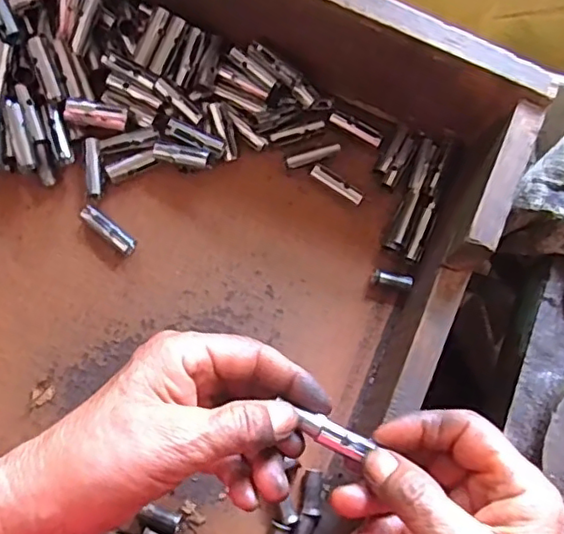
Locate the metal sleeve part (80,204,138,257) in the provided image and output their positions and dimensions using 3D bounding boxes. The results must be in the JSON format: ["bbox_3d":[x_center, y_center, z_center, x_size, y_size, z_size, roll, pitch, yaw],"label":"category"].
[{"bbox_3d":[-0.106,-0.023,0.369,0.037,0.011,0.011,38,79,8],"label":"metal sleeve part"}]

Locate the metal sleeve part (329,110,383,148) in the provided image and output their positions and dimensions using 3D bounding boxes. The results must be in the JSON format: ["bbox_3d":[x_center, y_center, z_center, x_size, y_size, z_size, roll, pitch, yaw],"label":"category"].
[{"bbox_3d":[0.049,-0.091,0.394,0.036,0.007,0.010,26,78,6],"label":"metal sleeve part"}]

